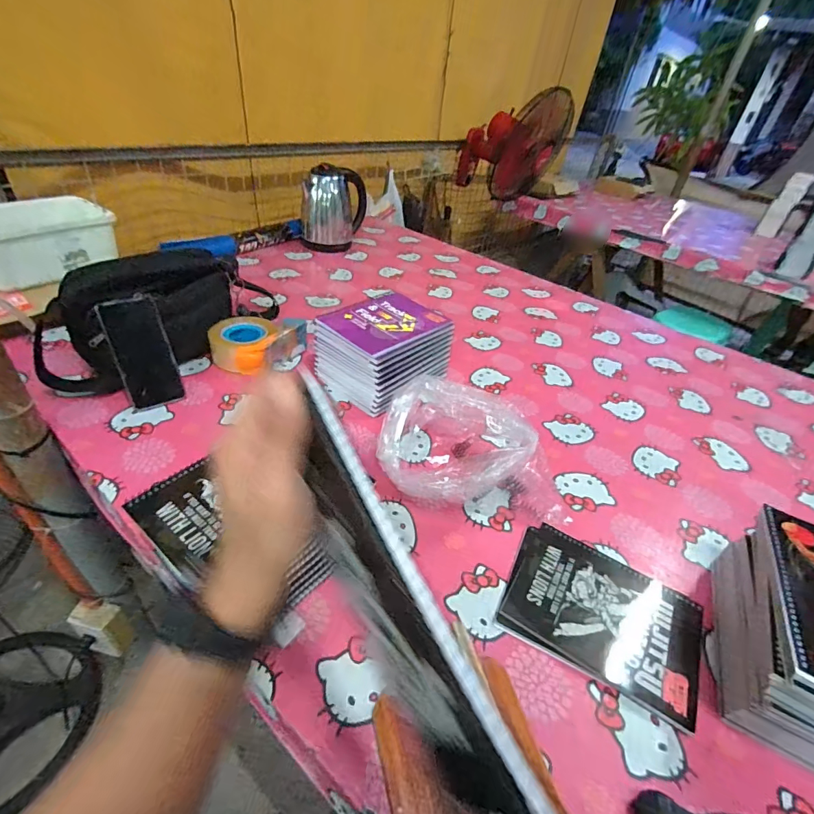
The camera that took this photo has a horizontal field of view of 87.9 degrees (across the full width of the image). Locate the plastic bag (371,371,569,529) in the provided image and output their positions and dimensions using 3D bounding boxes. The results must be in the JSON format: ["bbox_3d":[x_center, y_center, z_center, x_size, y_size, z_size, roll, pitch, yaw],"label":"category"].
[{"bbox_3d":[0.089,0.046,0.593,0.248,0.136,0.197,2,39,-7],"label":"plastic bag"}]

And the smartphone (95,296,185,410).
[{"bbox_3d":[-0.405,-0.081,0.652,0.076,0.163,0.007,-21,27,-36],"label":"smartphone"}]

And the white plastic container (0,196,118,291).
[{"bbox_3d":[-0.687,-0.311,0.793,0.129,0.102,0.243,30,44,24],"label":"white plastic container"}]

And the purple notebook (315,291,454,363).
[{"bbox_3d":[-0.034,-0.148,0.737,0.161,0.013,0.190,34,45,27],"label":"purple notebook"}]

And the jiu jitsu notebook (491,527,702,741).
[{"bbox_3d":[0.221,0.230,0.482,0.203,0.018,0.152,23,41,18],"label":"jiu jitsu notebook"}]

